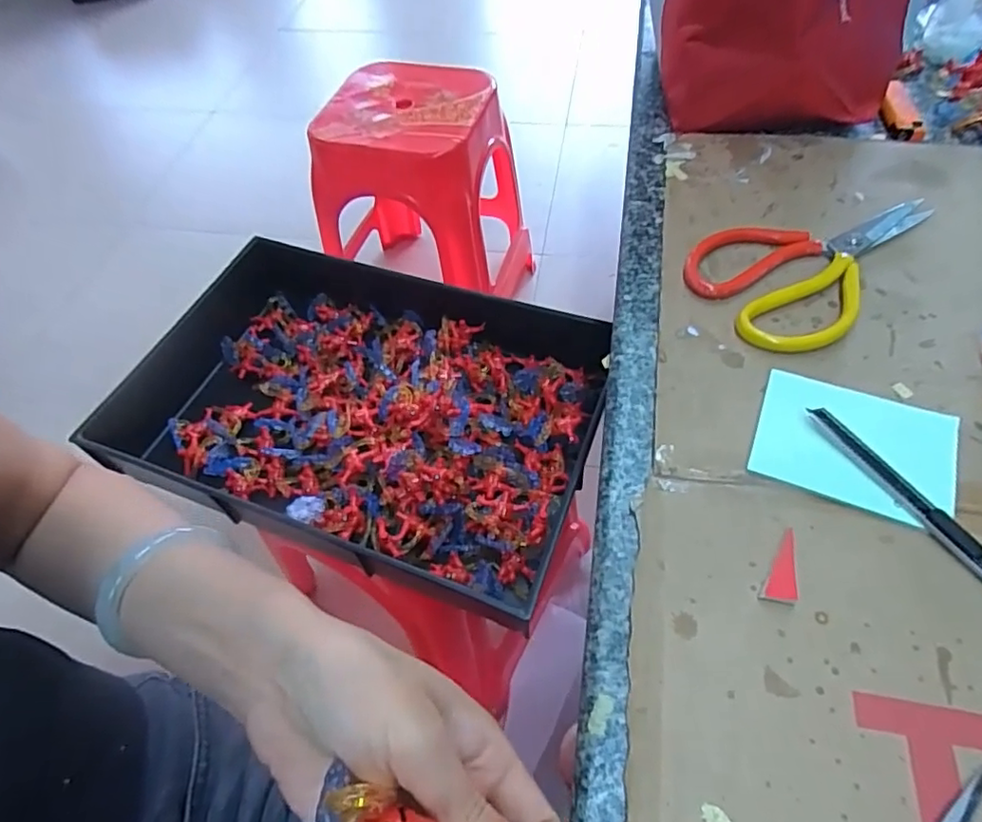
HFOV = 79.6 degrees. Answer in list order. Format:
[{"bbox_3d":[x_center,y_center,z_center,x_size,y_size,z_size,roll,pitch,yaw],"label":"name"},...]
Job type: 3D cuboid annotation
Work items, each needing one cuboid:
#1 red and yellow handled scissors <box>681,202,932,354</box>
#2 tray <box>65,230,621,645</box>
[{"bbox_3d":[0.221,-0.112,0.410,0.185,0.013,0.109,-37,61,-19],"label":"red and yellow handled scissors"},{"bbox_3d":[-0.160,-0.016,0.630,0.527,0.085,0.314,17,59,15],"label":"tray"}]

